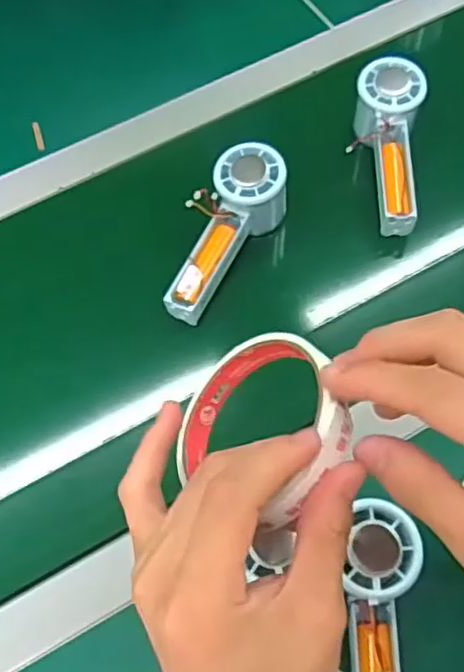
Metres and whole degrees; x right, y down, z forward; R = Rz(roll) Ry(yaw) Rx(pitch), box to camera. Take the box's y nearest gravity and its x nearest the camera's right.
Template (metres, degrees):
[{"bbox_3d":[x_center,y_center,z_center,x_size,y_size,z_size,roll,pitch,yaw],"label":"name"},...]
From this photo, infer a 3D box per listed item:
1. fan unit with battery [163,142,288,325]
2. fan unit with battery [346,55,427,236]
[{"bbox_3d":[-0.013,-0.083,0.539,0.058,0.064,0.149,32,70,16],"label":"fan unit with battery"},{"bbox_3d":[0.141,-0.160,0.580,0.053,0.056,0.152,-4,79,1],"label":"fan unit with battery"}]

